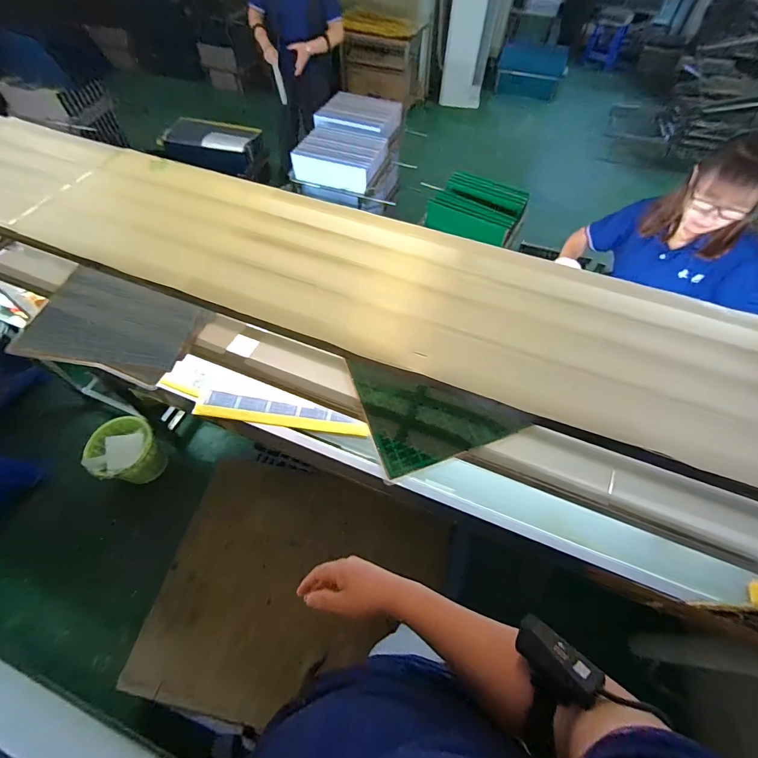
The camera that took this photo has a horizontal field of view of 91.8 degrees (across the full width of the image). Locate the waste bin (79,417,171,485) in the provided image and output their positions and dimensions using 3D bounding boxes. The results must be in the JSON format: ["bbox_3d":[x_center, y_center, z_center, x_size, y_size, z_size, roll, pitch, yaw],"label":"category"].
[{"bbox_3d":[-1.066,0.337,1.608,0.232,0.281,0.256,17,60,9],"label":"waste bin"}]

